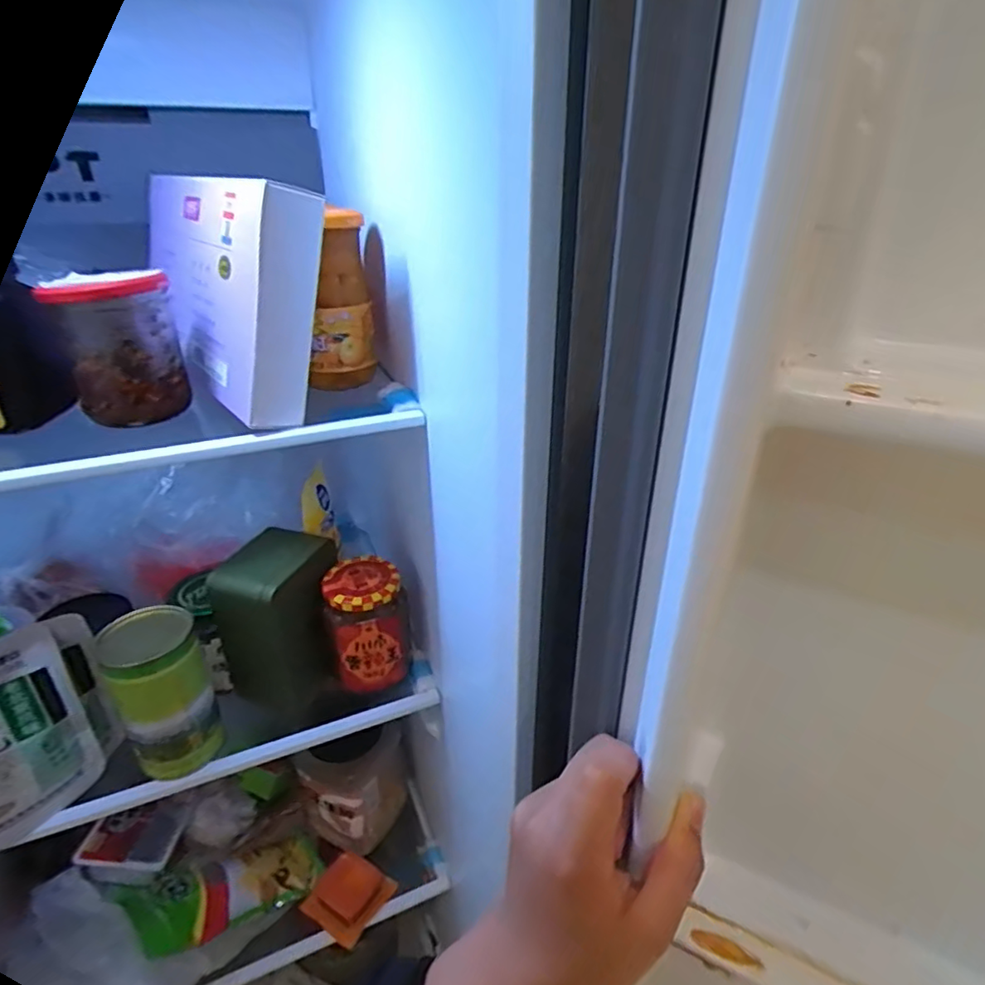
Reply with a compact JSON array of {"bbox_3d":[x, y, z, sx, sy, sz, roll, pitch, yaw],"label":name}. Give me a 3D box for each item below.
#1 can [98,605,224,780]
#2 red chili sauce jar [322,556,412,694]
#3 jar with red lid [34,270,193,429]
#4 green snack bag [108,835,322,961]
[{"bbox_3d":[-0.257,0.154,0.462,0.062,0.117,0.063,0,29,0],"label":"can"},{"bbox_3d":[-0.109,0.119,0.526,0.066,0.112,0.063,0,29,0],"label":"red chili sauce jar"},{"bbox_3d":[-0.224,-0.087,0.364,0.064,0.097,0.058,-17,33,-28],"label":"jar with red lid"},{"bbox_3d":[-0.281,0.423,0.632,0.193,0.038,0.082,3,23,-37],"label":"green snack bag"}]

